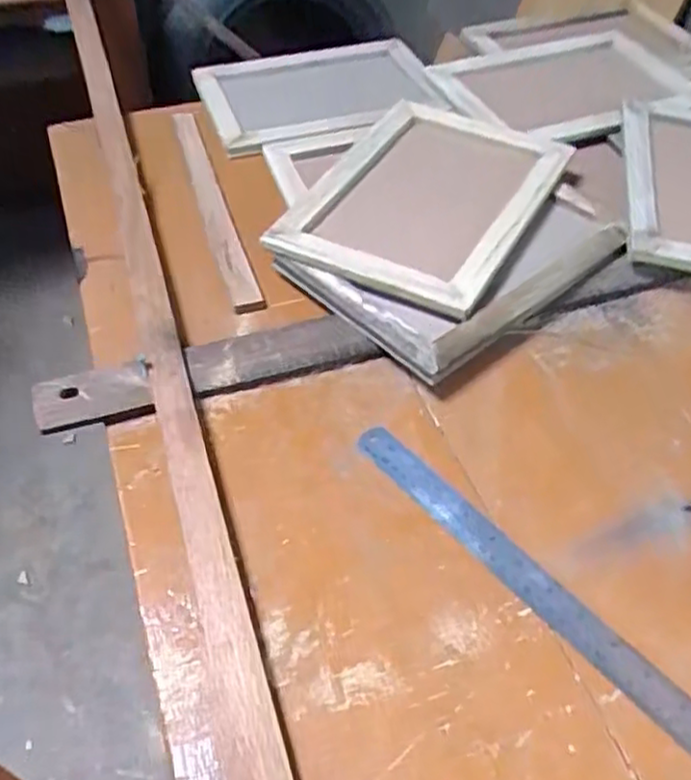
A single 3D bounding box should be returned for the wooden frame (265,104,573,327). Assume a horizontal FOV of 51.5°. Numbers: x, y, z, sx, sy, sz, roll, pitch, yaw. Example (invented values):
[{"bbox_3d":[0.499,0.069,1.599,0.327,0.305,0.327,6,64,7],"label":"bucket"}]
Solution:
[{"bbox_3d":[0.079,-0.206,0.741,0.233,0.032,0.318,23,51,18],"label":"wooden frame"}]

